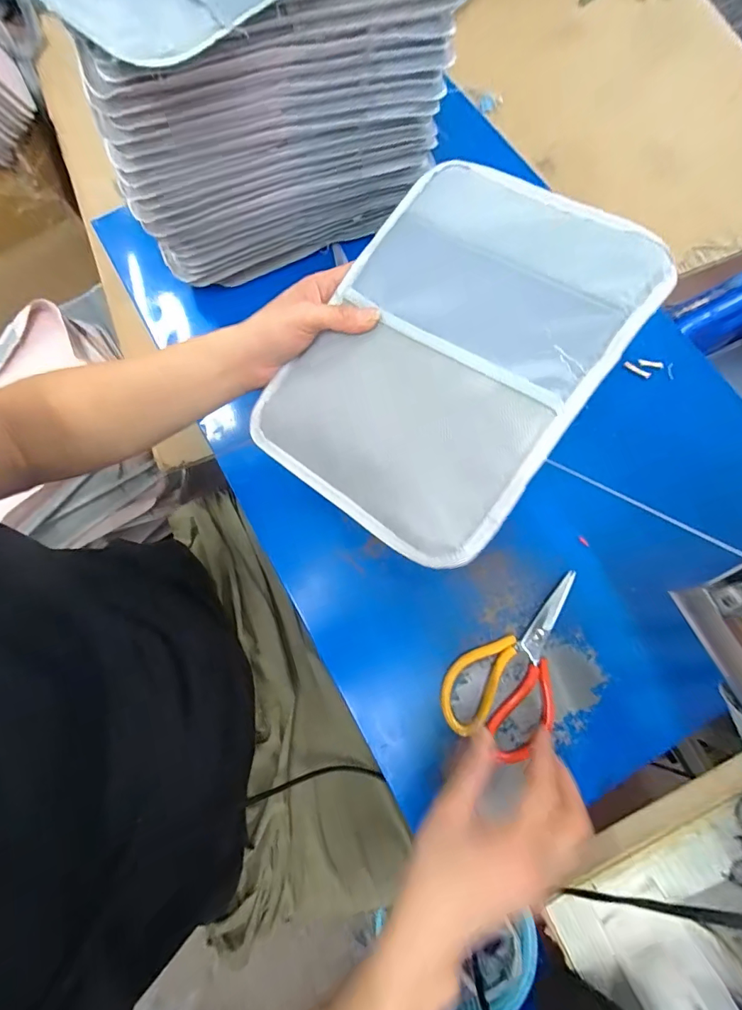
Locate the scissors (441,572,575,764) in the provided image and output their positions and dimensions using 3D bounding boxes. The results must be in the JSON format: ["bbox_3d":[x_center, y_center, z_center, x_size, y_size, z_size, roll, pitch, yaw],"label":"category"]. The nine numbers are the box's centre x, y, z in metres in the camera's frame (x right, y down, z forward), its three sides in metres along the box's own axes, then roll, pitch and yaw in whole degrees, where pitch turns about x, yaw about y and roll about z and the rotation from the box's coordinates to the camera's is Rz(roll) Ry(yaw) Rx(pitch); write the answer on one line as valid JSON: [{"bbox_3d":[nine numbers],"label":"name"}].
[{"bbox_3d":[0.154,0.154,0.438,0.098,0.022,0.189,37,82,9],"label":"scissors"}]

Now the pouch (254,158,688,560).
[{"bbox_3d":[0.063,-0.124,0.363,0.226,0.027,0.310,37,91,19],"label":"pouch"}]

